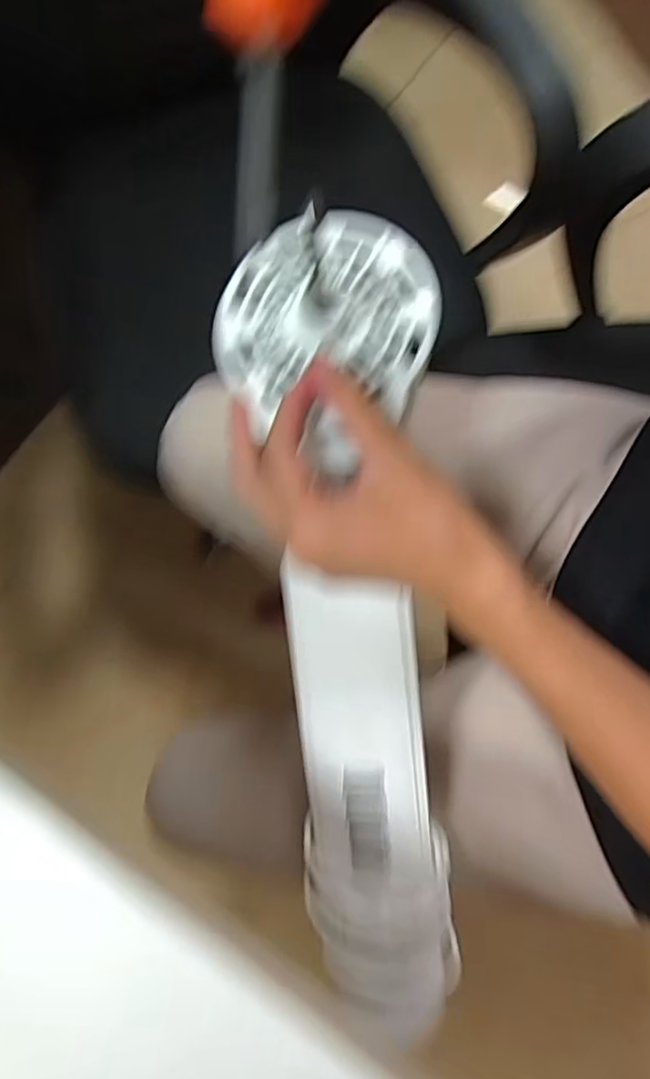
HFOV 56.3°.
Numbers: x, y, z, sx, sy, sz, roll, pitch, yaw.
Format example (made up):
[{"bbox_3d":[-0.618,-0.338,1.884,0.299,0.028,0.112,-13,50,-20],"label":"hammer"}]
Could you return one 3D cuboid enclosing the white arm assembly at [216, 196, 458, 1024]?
[{"bbox_3d":[0.017,0.058,0.349,0.110,0.043,0.468,-6,97,-1],"label":"white arm assembly"}]

